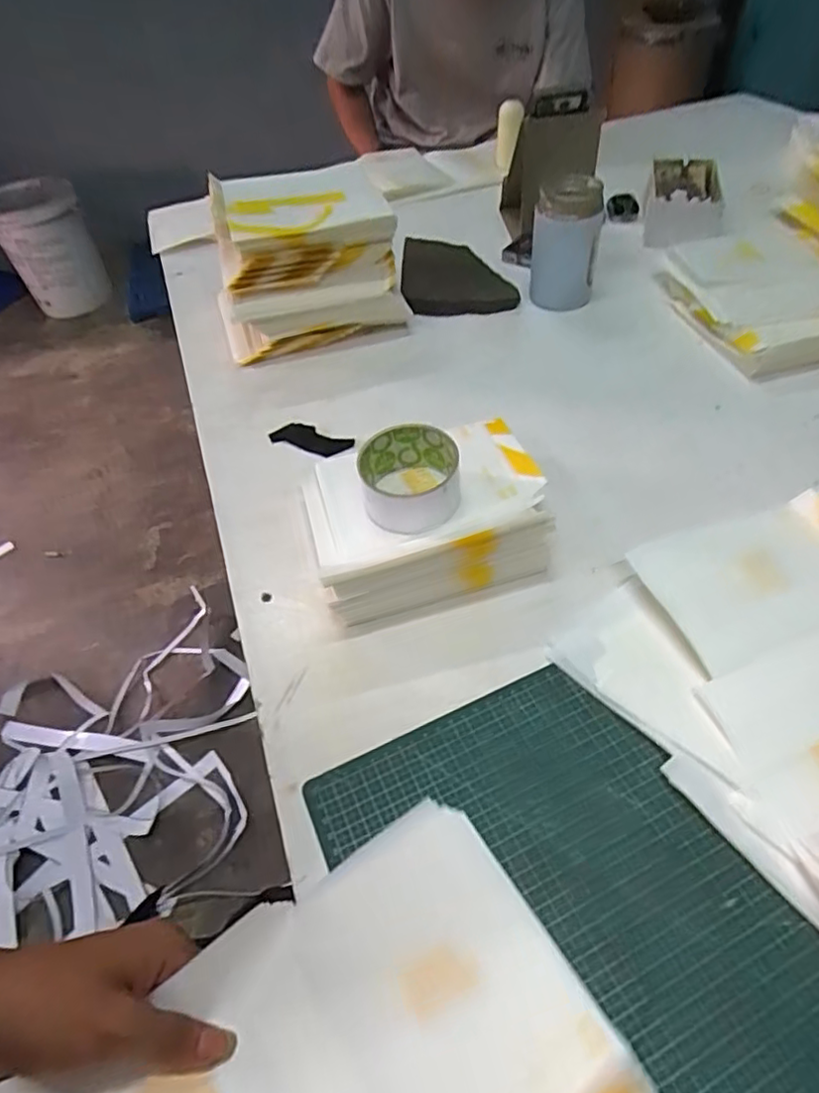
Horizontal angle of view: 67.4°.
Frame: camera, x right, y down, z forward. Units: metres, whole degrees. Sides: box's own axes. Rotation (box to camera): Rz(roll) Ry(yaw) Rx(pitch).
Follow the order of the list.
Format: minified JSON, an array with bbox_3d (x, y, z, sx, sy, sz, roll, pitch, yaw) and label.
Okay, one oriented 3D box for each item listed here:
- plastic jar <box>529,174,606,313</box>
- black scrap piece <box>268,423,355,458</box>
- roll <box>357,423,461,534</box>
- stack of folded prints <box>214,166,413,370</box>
[{"bbox_3d":[0.185,-0.361,0.735,0.076,0.120,0.069,-8,49,-1],"label":"plastic jar"},{"bbox_3d":[-0.100,-0.109,0.630,0.084,0.009,0.030,17,53,20],"label":"black scrap piece"},{"bbox_3d":[0.001,-0.056,0.502,0.079,0.045,0.073,-3,49,3],"label":"roll"},{"bbox_3d":[-0.122,-0.354,0.742,0.192,0.135,0.209,-12,49,-5],"label":"stack of folded prints"}]

